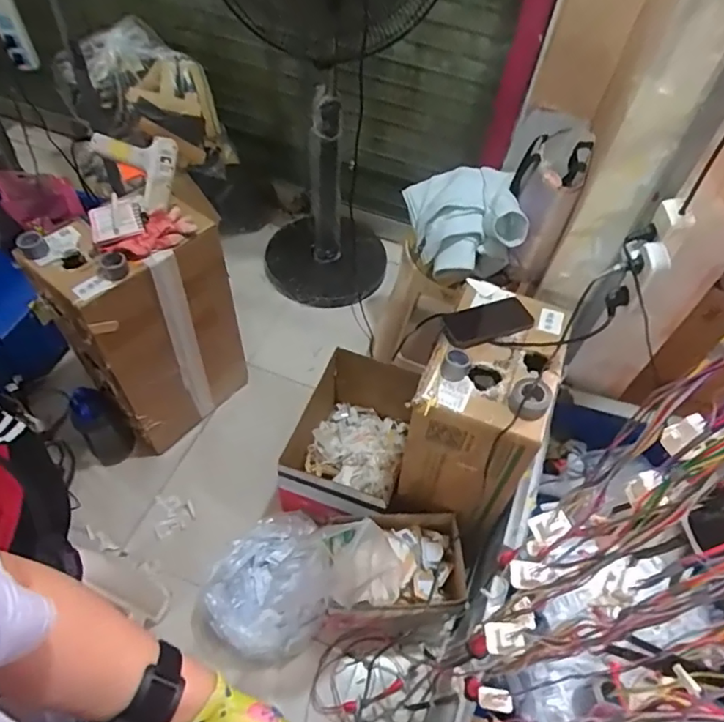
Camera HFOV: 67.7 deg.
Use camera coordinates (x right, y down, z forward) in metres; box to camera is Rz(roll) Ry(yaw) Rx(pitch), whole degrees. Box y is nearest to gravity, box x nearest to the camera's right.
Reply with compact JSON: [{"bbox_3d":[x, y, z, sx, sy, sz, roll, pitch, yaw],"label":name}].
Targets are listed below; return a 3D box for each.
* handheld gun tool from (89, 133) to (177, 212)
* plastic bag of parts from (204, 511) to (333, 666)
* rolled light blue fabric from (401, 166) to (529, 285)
[{"bbox_3d":[-0.470,-0.385,1.098,0.175,0.045,0.147,7,96,-1],"label":"handheld gun tool"},{"bbox_3d":[-0.193,0.481,1.144,0.253,0.169,0.251,-10,55,-12],"label":"plastic bag of parts"},{"bbox_3d":[0.228,-0.332,1.217,0.213,0.145,0.299,-1,54,-6],"label":"rolled light blue fabric"}]

